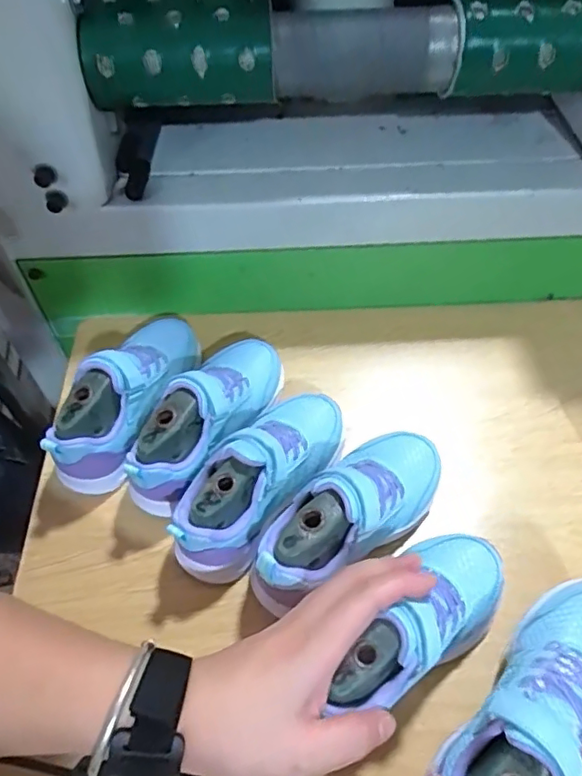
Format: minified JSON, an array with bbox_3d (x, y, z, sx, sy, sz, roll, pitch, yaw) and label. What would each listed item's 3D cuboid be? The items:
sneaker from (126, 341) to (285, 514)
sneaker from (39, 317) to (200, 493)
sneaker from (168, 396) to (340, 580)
[{"bbox_3d":[-0.071,0.018,0.452,0.070,0.088,0.170,29,61,20],"label":"sneaker"},{"bbox_3d":[-0.135,-0.003,0.456,0.062,0.070,0.174,16,57,13],"label":"sneaker"},{"bbox_3d":[-0.023,0.064,0.421,0.064,0.090,0.161,33,62,22],"label":"sneaker"}]

